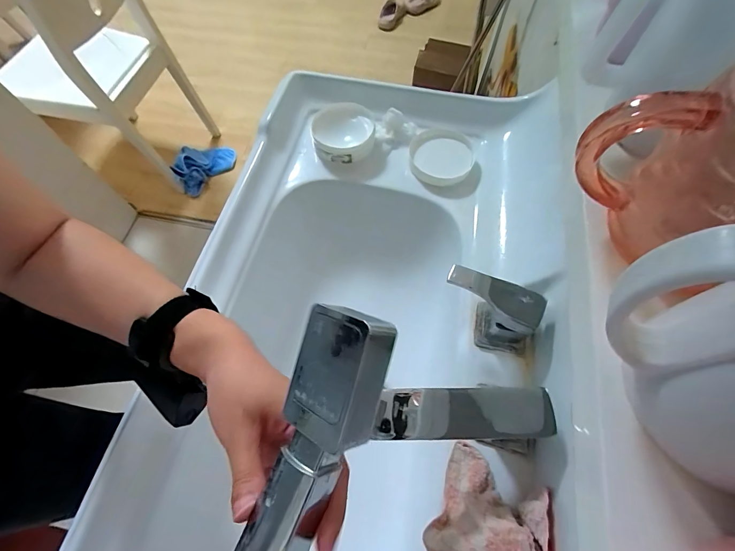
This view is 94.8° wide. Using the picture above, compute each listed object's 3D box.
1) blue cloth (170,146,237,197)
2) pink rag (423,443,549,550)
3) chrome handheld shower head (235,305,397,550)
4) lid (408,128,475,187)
[{"bbox_3d":[-0.710,-0.506,1.462,0.265,0.132,0.210,-31,68,-13],"label":"blue cloth"},{"bbox_3d":[0.113,0.251,0.317,0.100,0.065,0.137,26,68,13],"label":"pink rag"},{"bbox_3d":[-0.034,0.102,0.163,0.046,0.028,0.175,20,84,10],"label":"chrome handheld shower head"},{"bbox_3d":[0.117,-0.193,0.543,0.102,0.012,0.112,0,65,1],"label":"lid"}]

